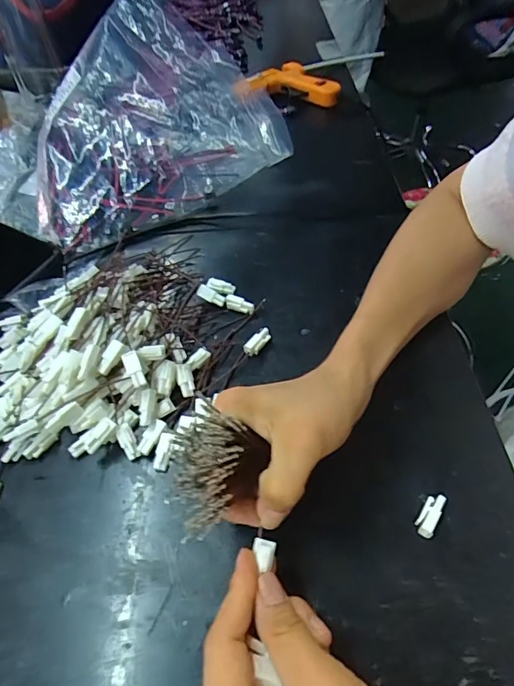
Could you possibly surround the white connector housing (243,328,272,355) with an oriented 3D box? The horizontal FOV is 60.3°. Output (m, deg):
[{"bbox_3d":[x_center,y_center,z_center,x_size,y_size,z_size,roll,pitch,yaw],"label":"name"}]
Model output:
[{"bbox_3d":[0.001,-0.001,0.355,0.010,0.011,0.026,31,61,25],"label":"white connector housing"}]

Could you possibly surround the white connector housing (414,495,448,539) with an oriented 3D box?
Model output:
[{"bbox_3d":[0.104,0.103,0.266,0.010,0.010,0.026,26,59,22],"label":"white connector housing"}]

